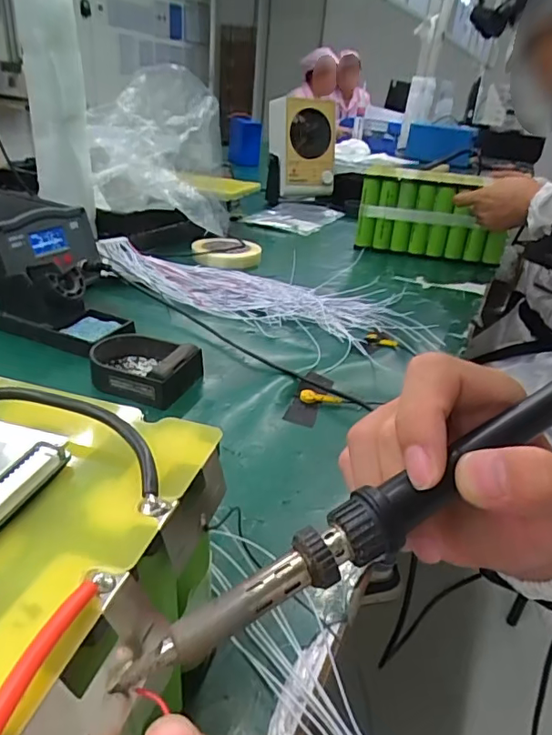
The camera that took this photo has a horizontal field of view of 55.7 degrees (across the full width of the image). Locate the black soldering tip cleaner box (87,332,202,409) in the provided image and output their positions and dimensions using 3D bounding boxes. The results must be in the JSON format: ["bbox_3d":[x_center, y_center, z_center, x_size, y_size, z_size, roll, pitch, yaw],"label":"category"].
[{"bbox_3d":[-0.138,-0.005,0.522,0.108,0.034,0.081,12,31,15],"label":"black soldering tip cleaner box"}]

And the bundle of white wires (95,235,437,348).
[{"bbox_3d":[-0.032,-0.110,0.716,0.486,0.034,0.151,14,31,17],"label":"bundle of white wires"}]

